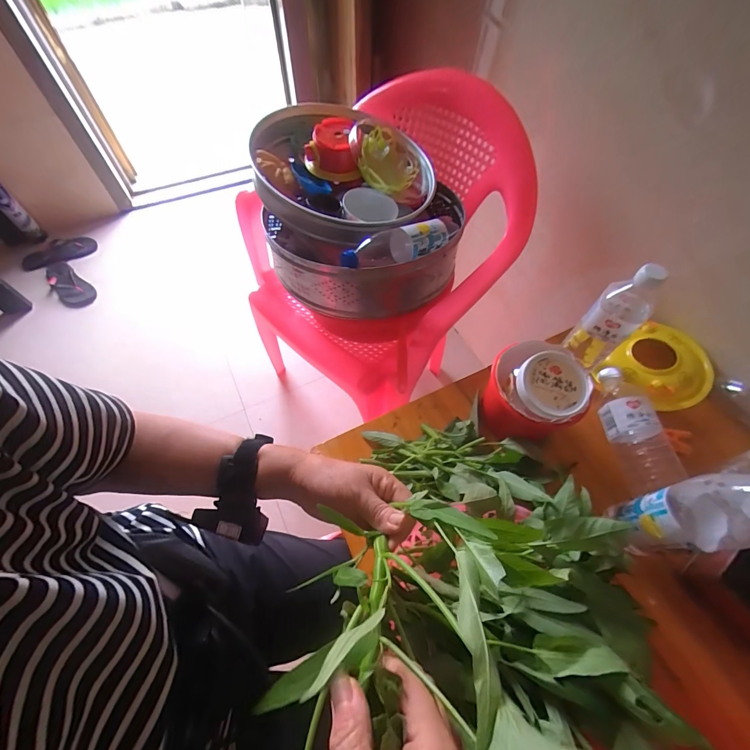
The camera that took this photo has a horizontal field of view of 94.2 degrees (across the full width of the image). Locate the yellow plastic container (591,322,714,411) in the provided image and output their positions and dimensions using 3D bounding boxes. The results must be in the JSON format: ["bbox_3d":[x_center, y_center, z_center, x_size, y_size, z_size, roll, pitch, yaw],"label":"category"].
[{"bbox_3d":[0.461,-0.019,0.566,0.144,0.043,0.152,1,60,-1],"label":"yellow plastic container"}]

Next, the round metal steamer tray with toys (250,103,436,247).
[{"bbox_3d":[-0.050,-0.388,0.662,0.330,0.080,0.334,4,69,-10],"label":"round metal steamer tray with toys"}]

